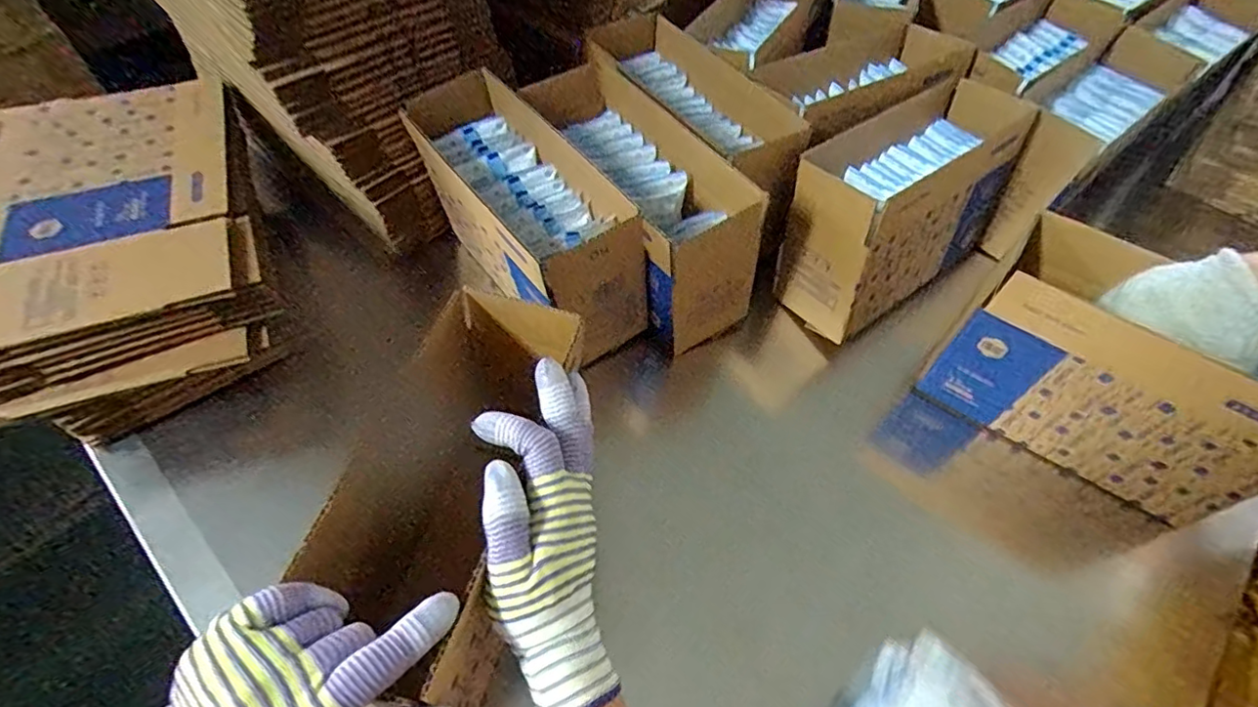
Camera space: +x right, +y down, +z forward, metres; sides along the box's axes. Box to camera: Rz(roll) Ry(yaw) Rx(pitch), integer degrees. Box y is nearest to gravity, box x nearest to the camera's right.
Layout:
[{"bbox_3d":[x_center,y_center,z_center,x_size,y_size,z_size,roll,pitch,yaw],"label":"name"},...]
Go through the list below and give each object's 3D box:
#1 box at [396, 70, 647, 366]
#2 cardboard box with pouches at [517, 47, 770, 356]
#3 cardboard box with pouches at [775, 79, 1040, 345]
[{"bbox_3d":[-0.096,-0.121,0.547,0.099,0.138,0.242,-32,63,-22],"label":"box"},{"bbox_3d":[0.005,-0.143,0.580,0.110,0.148,0.257,-30,62,-21],"label":"cardboard box with pouches"},{"bbox_3d":[0.269,-0.149,0.593,0.248,0.156,0.121,-31,62,-21],"label":"cardboard box with pouches"}]

